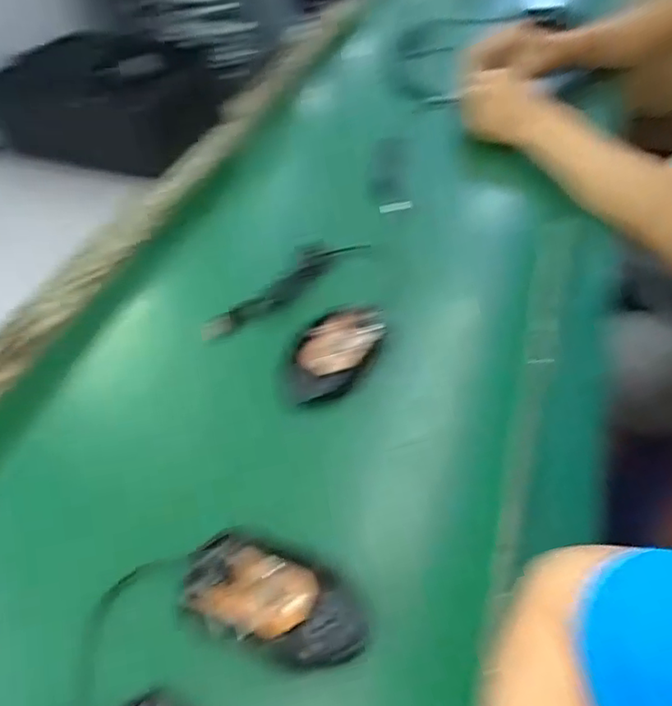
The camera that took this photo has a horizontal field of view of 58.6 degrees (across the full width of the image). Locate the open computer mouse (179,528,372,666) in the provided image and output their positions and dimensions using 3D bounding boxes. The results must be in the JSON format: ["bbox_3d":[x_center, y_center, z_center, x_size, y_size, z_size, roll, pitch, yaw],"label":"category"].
[{"bbox_3d":[-0.036,0.149,0.364,0.111,0.021,0.056,15,49,15],"label":"open computer mouse"}]

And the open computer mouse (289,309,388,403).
[{"bbox_3d":[-0.002,0.001,0.504,0.052,0.032,0.095,29,54,26],"label":"open computer mouse"}]

